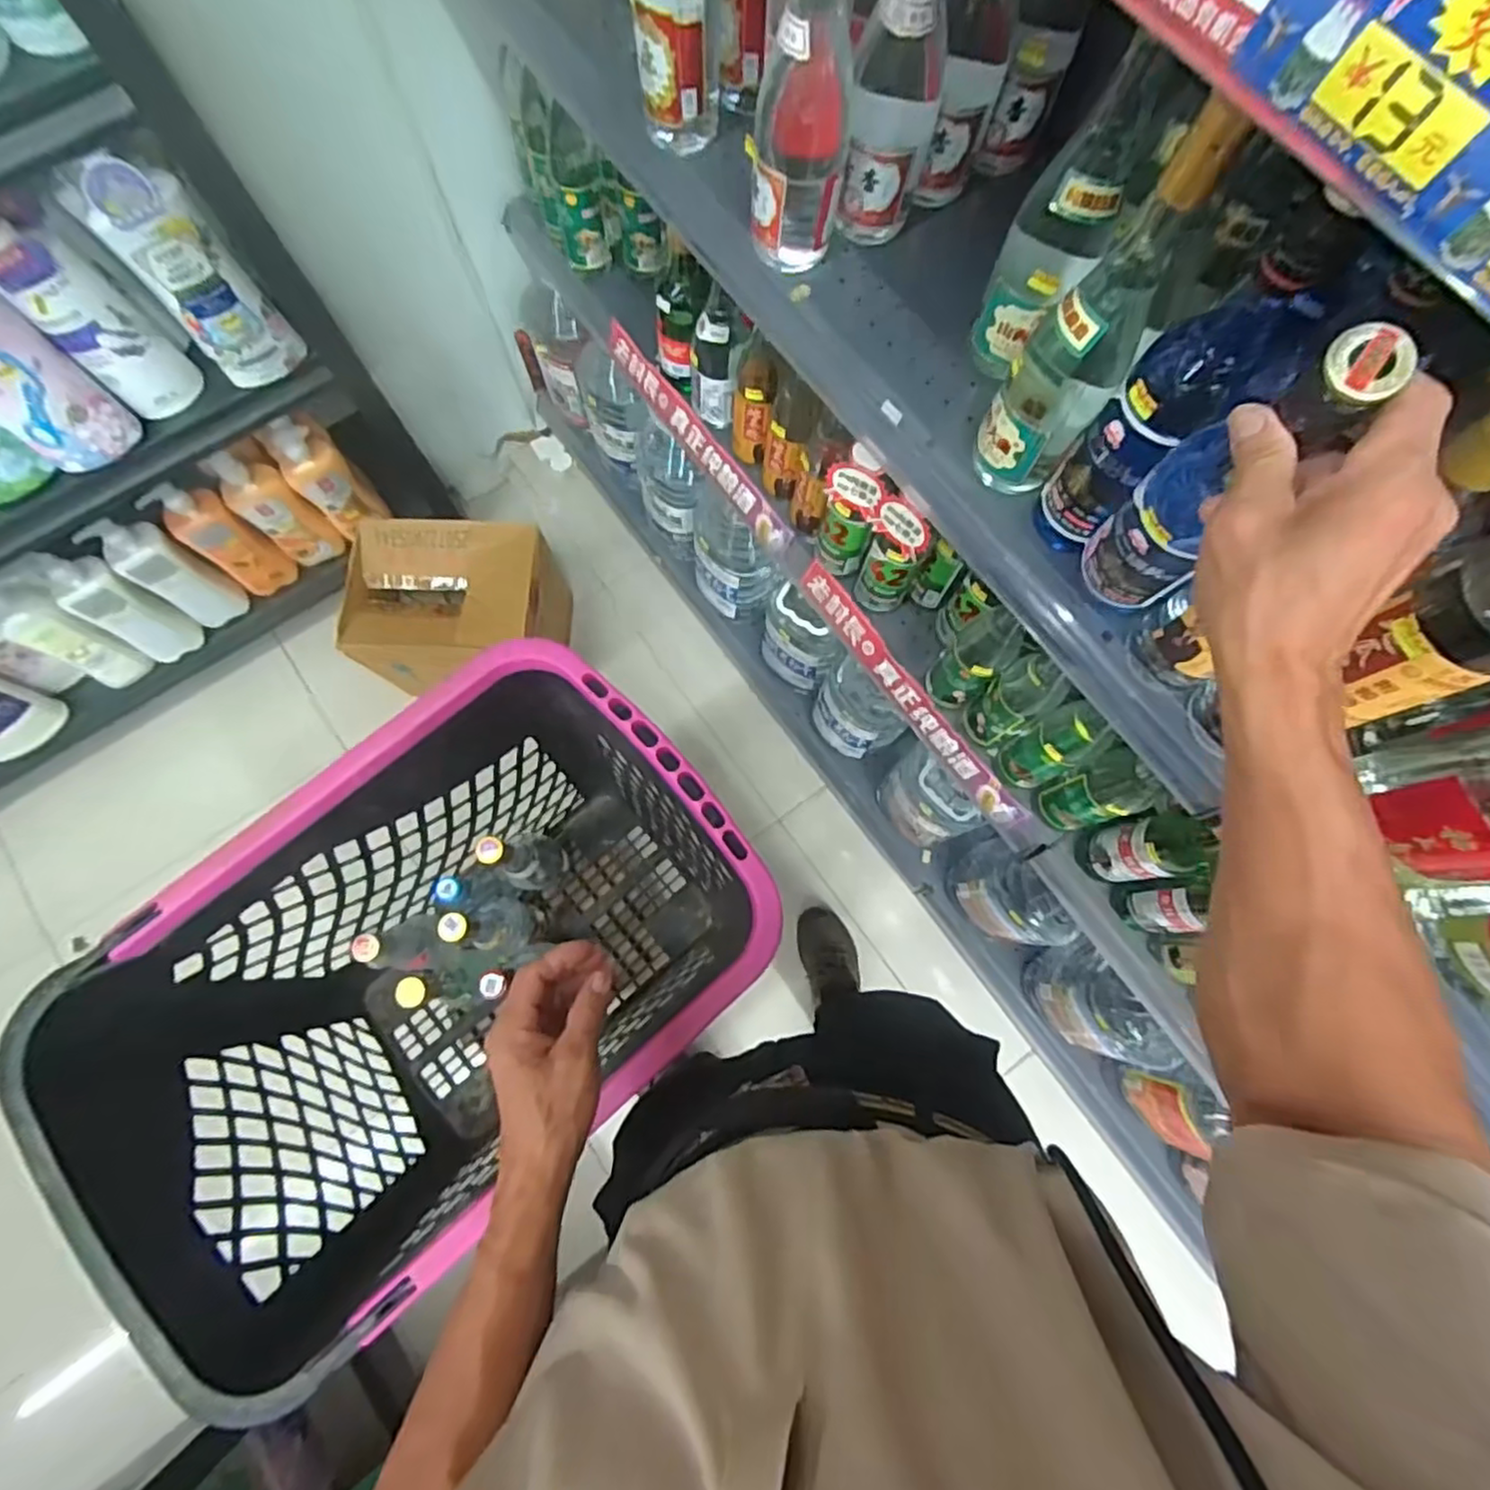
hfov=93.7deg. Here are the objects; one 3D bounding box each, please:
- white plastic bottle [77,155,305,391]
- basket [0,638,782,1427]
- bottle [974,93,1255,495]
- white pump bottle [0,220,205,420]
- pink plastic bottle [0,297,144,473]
[{"bbox_3d":[-0.657,-0.560,0.840,0.107,0.266,0.055,-42,81,-10],"label":"white plastic bottle"},{"bbox_3d":[-0.273,0.240,0.779,0.549,0.477,0.368,-41,80,-10],"label":"basket"},{"bbox_3d":[0.220,-0.259,0.457,0.067,0.253,0.063,34,78,7],"label":"bottle"},{"bbox_3d":[-0.781,-0.503,0.850,0.094,0.251,0.071,-34,79,-9],"label":"white pump bottle"},{"bbox_3d":[-0.860,-0.432,0.828,0.074,0.215,0.112,34,78,7],"label":"pink plastic bottle"}]

